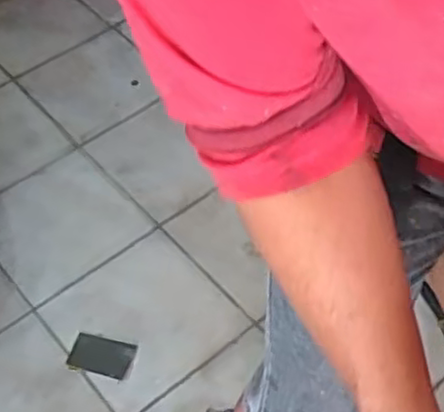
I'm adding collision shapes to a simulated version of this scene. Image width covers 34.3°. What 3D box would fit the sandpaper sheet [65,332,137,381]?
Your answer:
[{"bbox_3d":[-0.220,0.269,1.300,0.115,0.008,0.071,13,55,12],"label":"sandpaper sheet"}]

